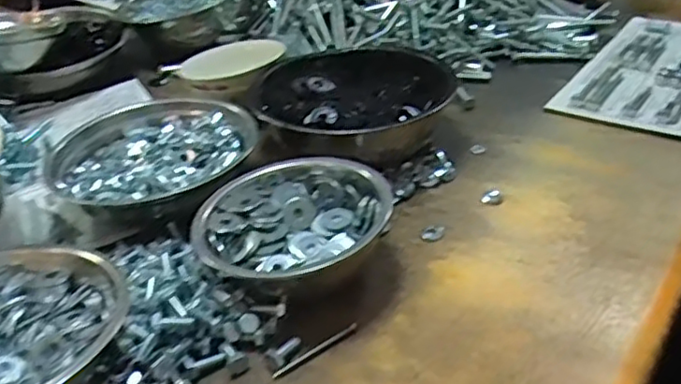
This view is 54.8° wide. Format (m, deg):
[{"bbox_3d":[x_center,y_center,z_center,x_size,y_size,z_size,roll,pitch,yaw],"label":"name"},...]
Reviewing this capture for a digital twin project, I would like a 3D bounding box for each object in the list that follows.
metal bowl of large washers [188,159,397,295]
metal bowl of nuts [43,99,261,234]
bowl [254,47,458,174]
[{"bbox_3d":[-0.046,0.032,0.597,0.166,0.056,0.173,26,44,37],"label":"metal bowl of large washers"},{"bbox_3d":[-0.201,-0.037,0.722,0.197,0.055,0.205,10,36,20],"label":"metal bowl of nuts"},{"bbox_3d":[0.005,-0.106,0.785,0.211,0.062,0.222,-3,34,2],"label":"bowl"}]

